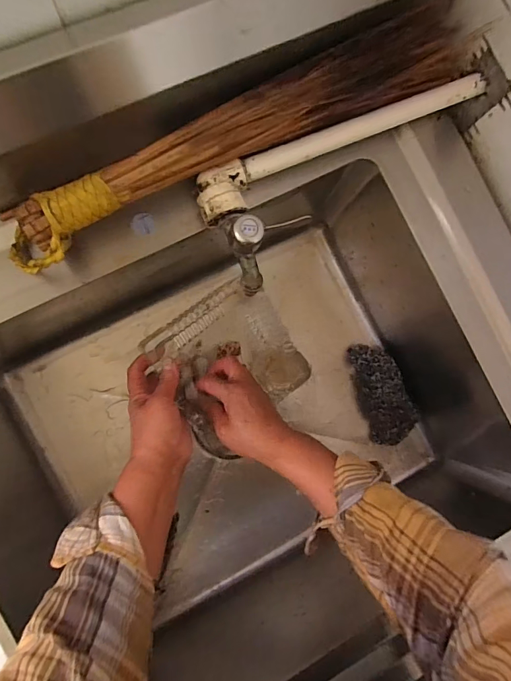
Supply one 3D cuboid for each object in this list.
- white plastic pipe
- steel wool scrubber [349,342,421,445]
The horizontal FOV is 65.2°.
[{"bbox_3d":[0.082,-0.192,0.380,0.305,0.028,0.042,-29,92,-4],"label":"white plastic pipe"},{"bbox_3d":[0.186,0.077,0.584,0.066,0.045,0.155,-19,91,-5],"label":"steel wool scrubber"}]

